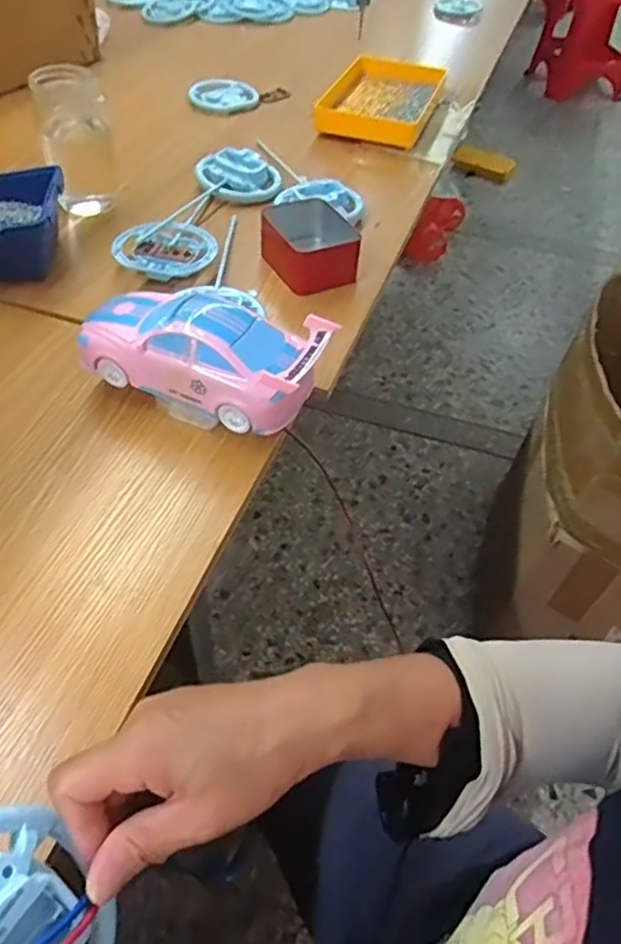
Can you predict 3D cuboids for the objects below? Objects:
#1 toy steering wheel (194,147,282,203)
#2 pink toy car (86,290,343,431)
[{"bbox_3d":[-0.086,-0.355,0.774,0.097,0.028,0.078,-2,50,-7],"label":"toy steering wheel"},{"bbox_3d":[-0.085,-0.088,0.512,0.195,0.084,0.080,18,51,11],"label":"pink toy car"}]

